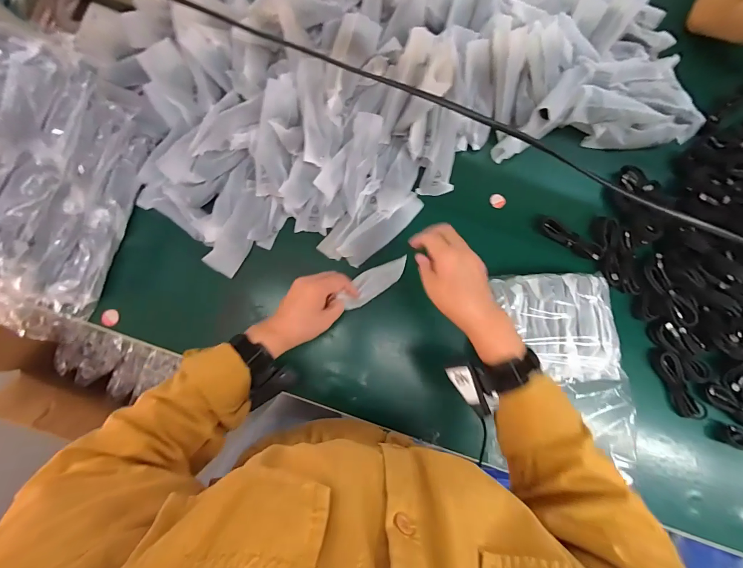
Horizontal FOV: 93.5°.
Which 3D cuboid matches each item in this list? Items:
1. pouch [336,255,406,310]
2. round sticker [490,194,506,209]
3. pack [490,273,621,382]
[{"bbox_3d":[0.005,-0.004,0.517,0.132,0.029,0.039,-35,86,-30],"label":"pouch"},{"bbox_3d":[0.216,-0.142,0.598,0.025,0.004,0.027,0,83,-3],"label":"round sticker"},{"bbox_3d":[0.274,0.066,0.536,0.174,0.065,0.160,2,83,-3],"label":"pack"}]

